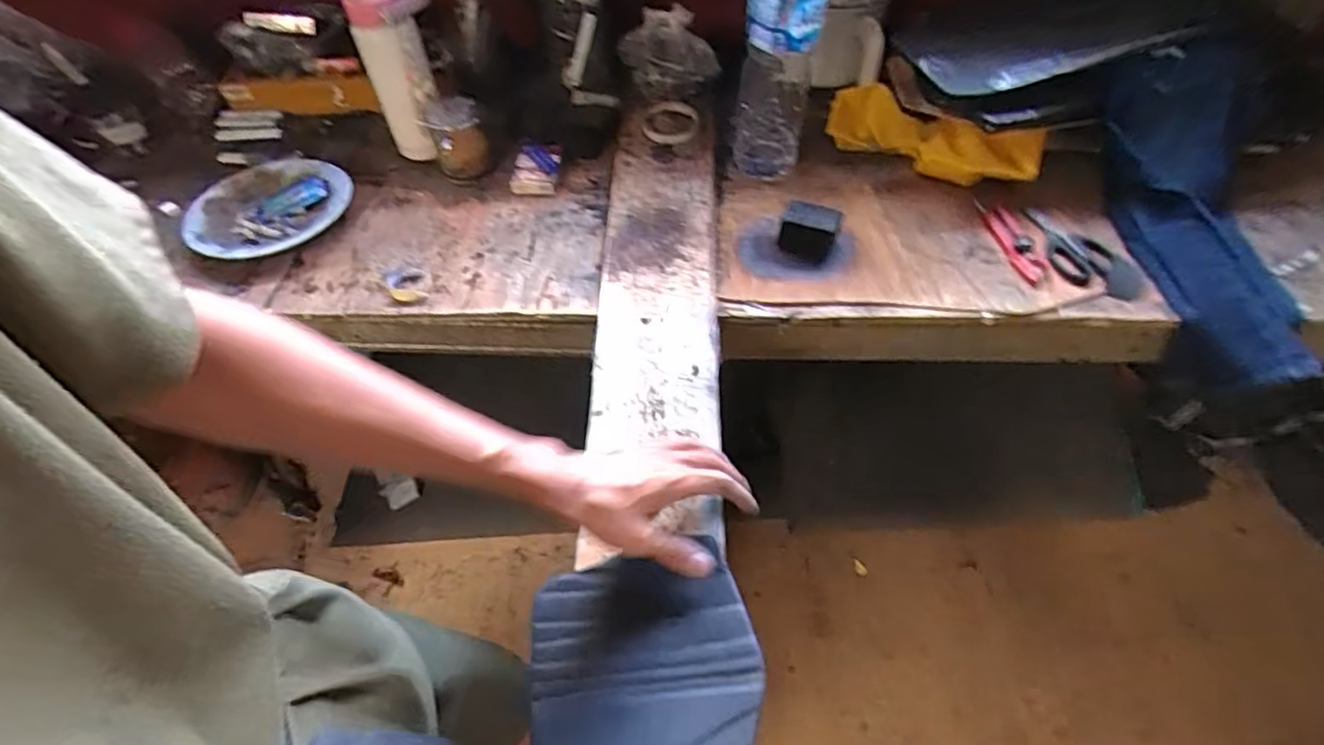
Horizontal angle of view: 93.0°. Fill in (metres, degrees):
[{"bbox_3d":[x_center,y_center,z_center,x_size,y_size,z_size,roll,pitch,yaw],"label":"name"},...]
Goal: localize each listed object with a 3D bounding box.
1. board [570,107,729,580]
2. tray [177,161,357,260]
[{"bbox_3d":[-0.001,-0.113,0.730,0.138,0.023,0.662,1,51,1],"label":"board"},{"bbox_3d":[-0.508,-0.215,0.811,0.198,0.020,0.164,4,54,4],"label":"tray"}]

